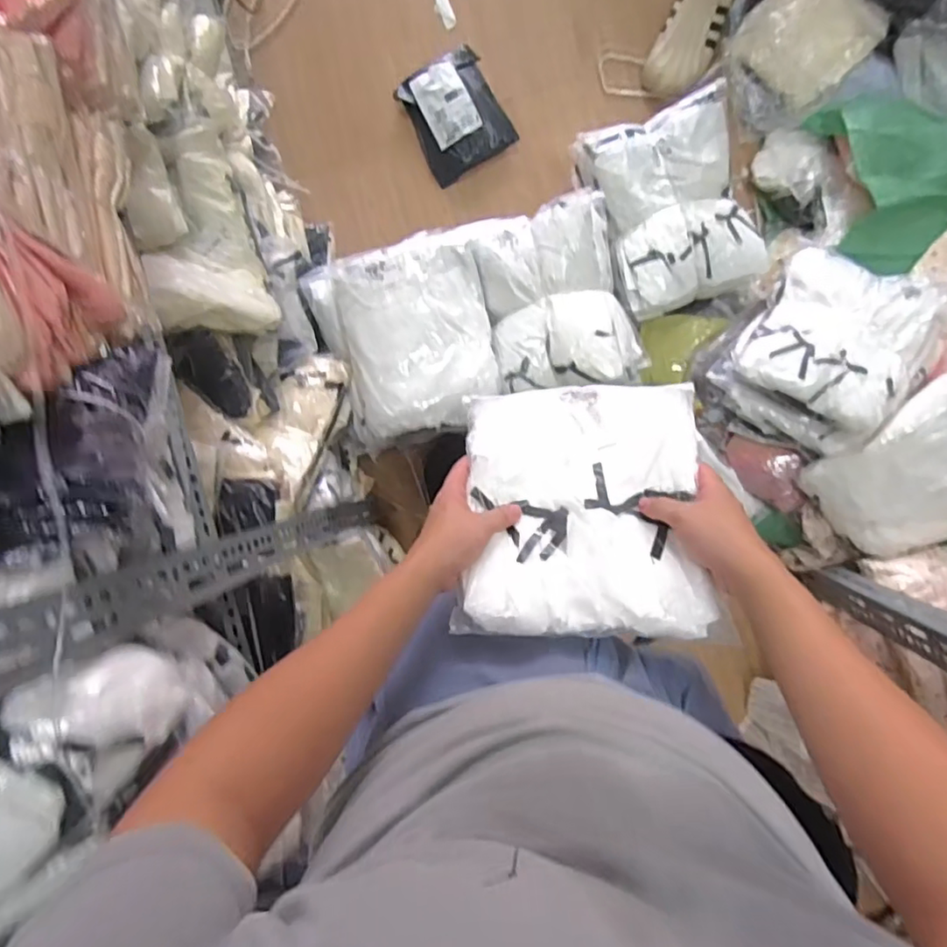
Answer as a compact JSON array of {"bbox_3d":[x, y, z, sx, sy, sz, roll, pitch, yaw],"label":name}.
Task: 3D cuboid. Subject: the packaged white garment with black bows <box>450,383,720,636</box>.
[{"bbox_3d":[0.102,0.018,0.569,0.214,0.037,0.267,-1,59,8],"label":"packaged white garment with black bows"}]

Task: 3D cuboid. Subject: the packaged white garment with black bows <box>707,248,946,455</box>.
[{"bbox_3d":[0.623,-0.222,1.034,0.269,0.122,0.345,38,96,3],"label":"packaged white garment with black bows"}]

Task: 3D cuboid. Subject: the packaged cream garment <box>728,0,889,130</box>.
[{"bbox_3d":[0.647,-0.853,1.158,0.328,0.044,0.225,-44,88,6],"label":"packaged cream garment"}]

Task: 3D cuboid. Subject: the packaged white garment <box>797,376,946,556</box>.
[{"bbox_3d":[0.769,0.006,1.006,0.246,0.050,0.315,45,117,-3],"label":"packaged white garment"}]

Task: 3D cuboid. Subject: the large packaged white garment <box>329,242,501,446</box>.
[{"bbox_3d":[-0.120,-0.233,1.044,0.295,0.056,0.331,-12,91,7],"label":"large packaged white garment"}]

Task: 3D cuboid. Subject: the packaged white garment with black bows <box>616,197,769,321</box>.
[{"bbox_3d":[0.400,-0.407,1.126,0.260,0.093,0.170,-21,90,7],"label":"packaged white garment with black bows"}]

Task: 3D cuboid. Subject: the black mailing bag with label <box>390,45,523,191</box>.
[{"bbox_3d":[-0.040,-0.770,1.277,0.189,0.057,0.225,-28,89,7],"label":"black mailing bag with label"}]

